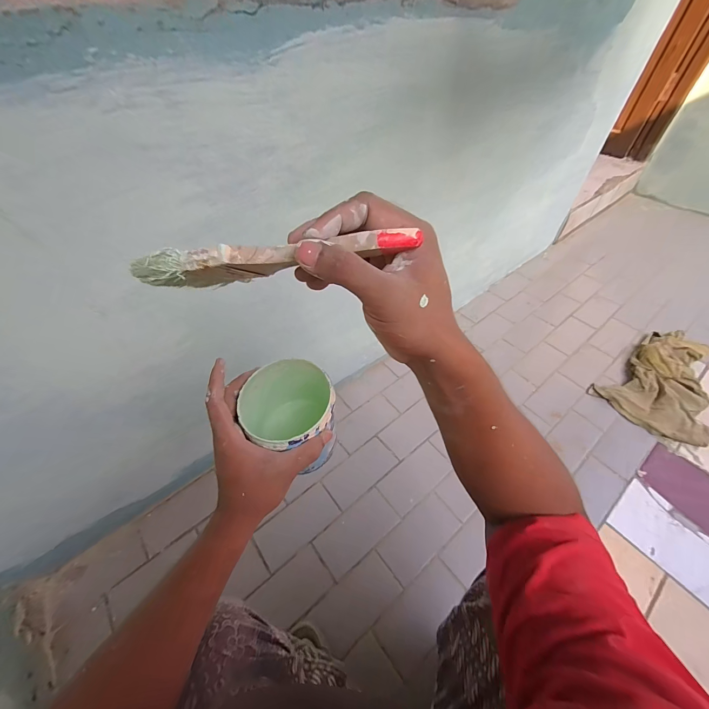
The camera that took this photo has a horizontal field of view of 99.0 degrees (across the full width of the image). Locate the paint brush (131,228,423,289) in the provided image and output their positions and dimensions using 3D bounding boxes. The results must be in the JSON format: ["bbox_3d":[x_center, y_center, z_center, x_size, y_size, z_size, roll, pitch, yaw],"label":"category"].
[{"bbox_3d":[-0.053,-0.063,0.196,0.183,0.026,0.020,-8,51,1],"label":"paint brush"}]

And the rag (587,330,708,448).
[{"bbox_3d":[0.998,0.092,0.943,0.421,0.062,0.284,-28,56,-20],"label":"rag"}]

